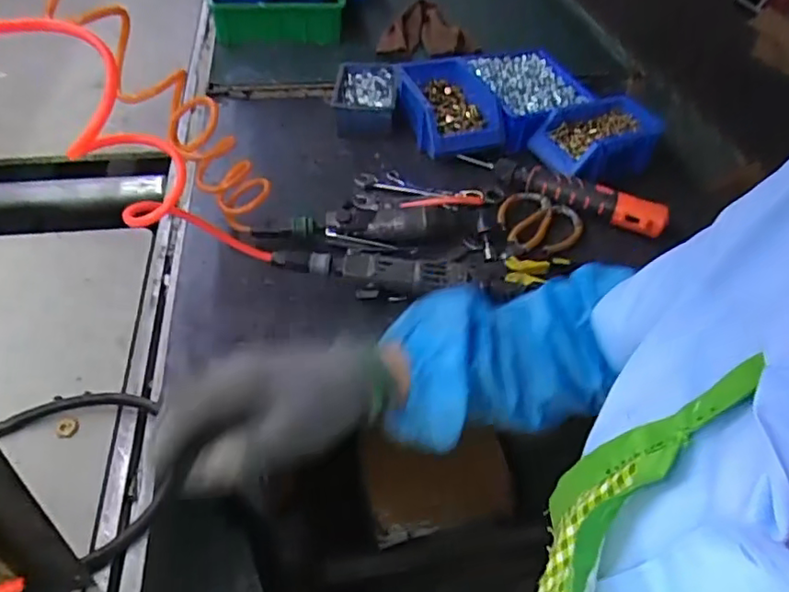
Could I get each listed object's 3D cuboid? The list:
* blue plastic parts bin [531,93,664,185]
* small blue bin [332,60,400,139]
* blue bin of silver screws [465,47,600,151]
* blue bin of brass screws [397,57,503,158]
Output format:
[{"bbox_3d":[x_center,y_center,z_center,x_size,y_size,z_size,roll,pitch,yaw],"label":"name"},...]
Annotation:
[{"bbox_3d":[0.276,-0.220,0.844,0.153,0.066,0.119,-16,47,-20],"label":"blue plastic parts bin"},{"bbox_3d":[-0.046,-0.307,0.934,0.097,0.060,0.133,1,44,-3],"label":"small blue bin"},{"bbox_3d":[0.204,-0.308,0.916,0.145,0.065,0.196,-10,45,-14],"label":"blue bin of silver screws"},{"bbox_3d":[0.078,-0.282,0.888,0.132,0.063,0.188,-5,44,-9],"label":"blue bin of brass screws"}]

